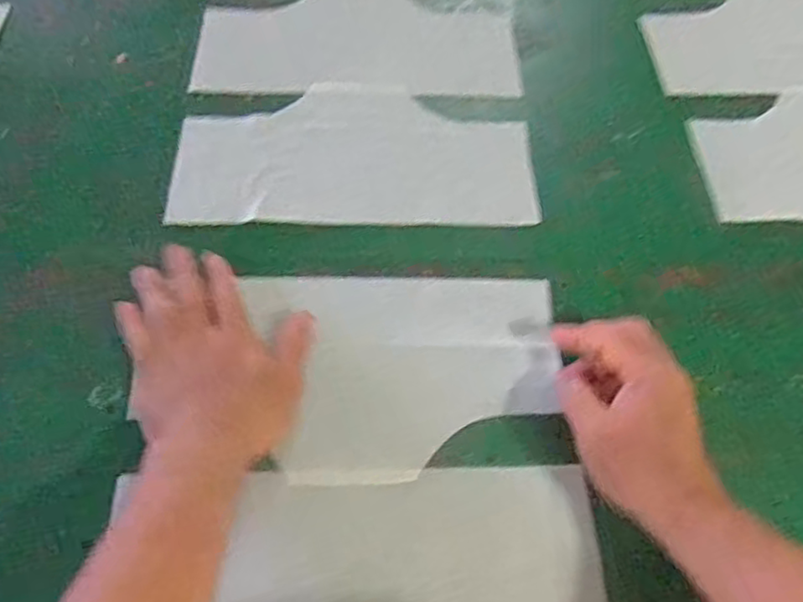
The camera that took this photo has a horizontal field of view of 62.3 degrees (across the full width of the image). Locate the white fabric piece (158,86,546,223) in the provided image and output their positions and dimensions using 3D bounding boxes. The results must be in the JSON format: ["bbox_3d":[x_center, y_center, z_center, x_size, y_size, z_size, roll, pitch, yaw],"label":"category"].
[{"bbox_3d":[-0.041,-0.142,0.618,0.319,0.010,0.165,0,60,-4],"label":"white fabric piece"}]

